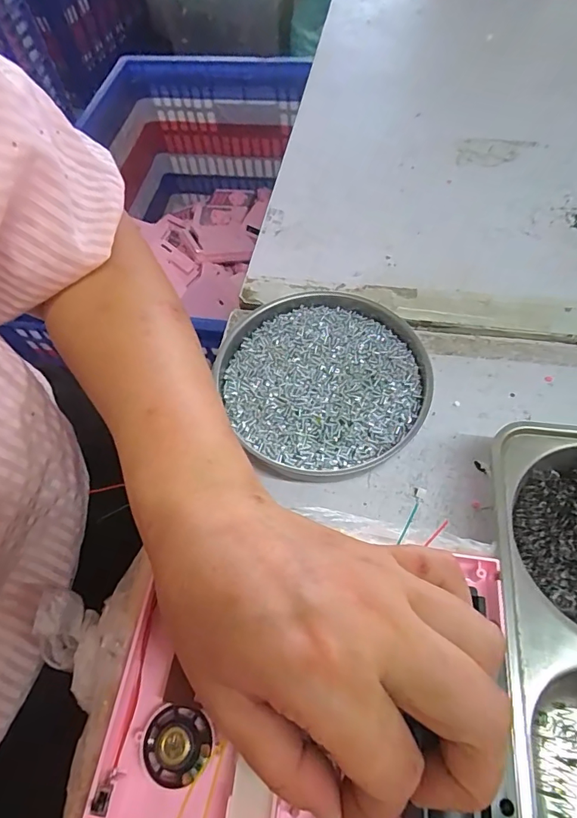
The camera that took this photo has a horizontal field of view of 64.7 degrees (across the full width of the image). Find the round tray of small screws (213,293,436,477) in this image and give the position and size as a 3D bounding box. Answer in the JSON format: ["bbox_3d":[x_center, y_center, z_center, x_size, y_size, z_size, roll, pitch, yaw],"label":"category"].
[{"bbox_3d":[0.025,-0.023,0.304,0.132,0.020,0.133,-2,60,3],"label":"round tray of small screws"}]

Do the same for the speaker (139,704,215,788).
[{"bbox_3d":[-0.046,0.139,0.187,0.028,0.011,0.027,-2,60,3],"label":"speaker"}]

